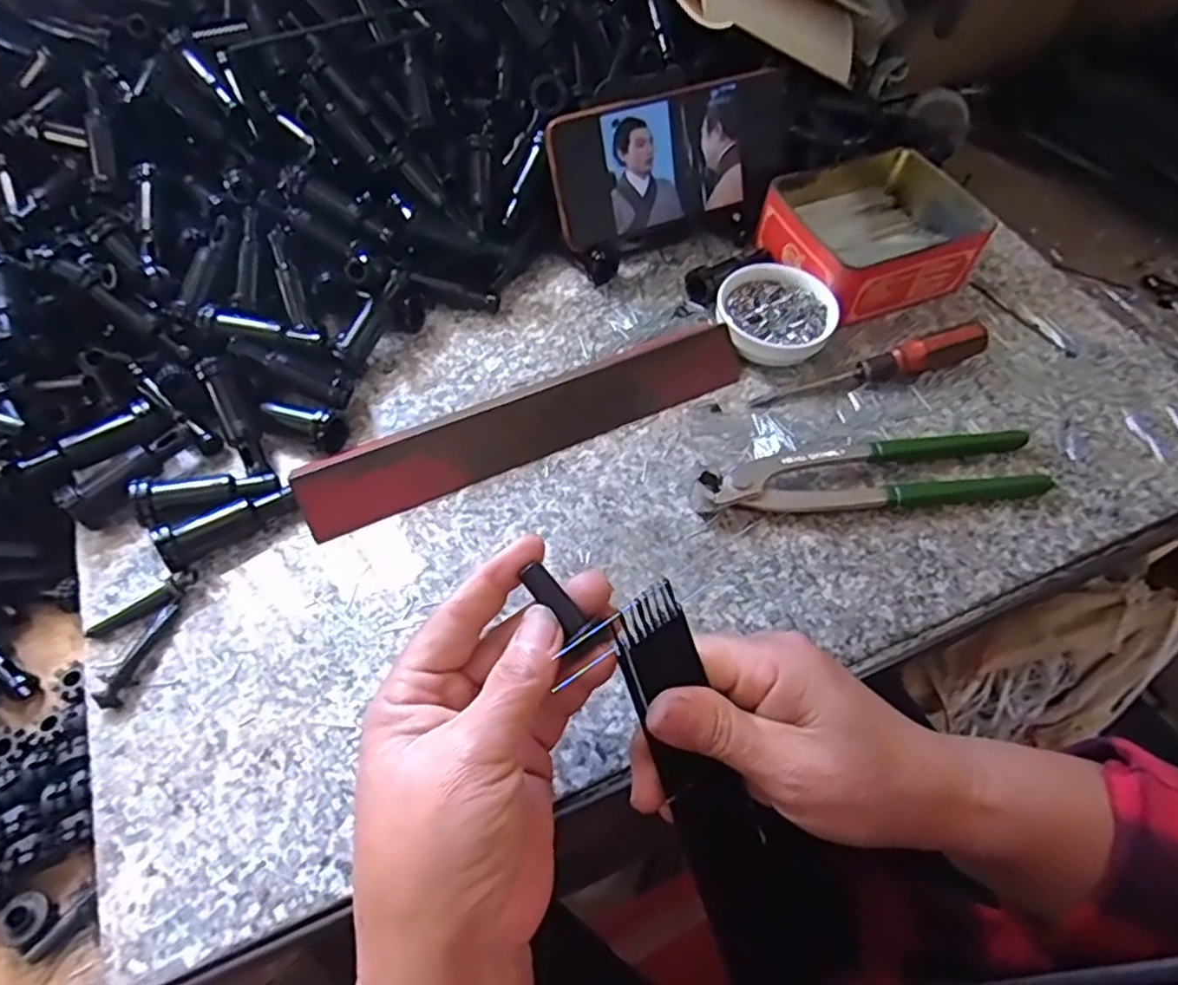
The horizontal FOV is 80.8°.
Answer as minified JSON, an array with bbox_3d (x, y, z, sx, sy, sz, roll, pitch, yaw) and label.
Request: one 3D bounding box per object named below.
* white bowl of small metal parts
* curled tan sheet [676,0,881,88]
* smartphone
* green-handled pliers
[{"bbox_3d":[0.115,-0.109,0.433,0.070,0.026,0.070,1,58,-2],"label":"white bowl of small metal parts"},{"bbox_3d":[0.155,-0.369,0.535,0.219,0.049,0.063,-13,56,-39],"label":"curled tan sheet"},{"bbox_3d":[0.059,-0.218,0.450,0.171,0.082,0.011,-23,32,-11],"label":"smartphone"},{"bbox_3d":[0.153,-0.014,0.380,0.194,0.016,0.047,-6,58,-6],"label":"green-handled pliers"}]

